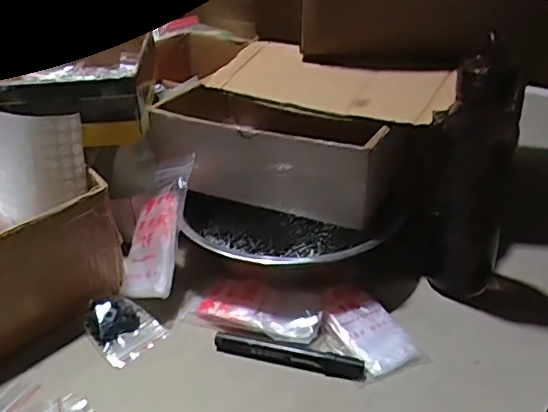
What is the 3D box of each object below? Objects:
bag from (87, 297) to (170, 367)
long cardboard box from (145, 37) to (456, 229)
[{"bbox_3d":[-0.142,0.113,0.532,0.057,0.015,0.079,-22,36,-32],"label":"bag"},{"bbox_3d":[0.032,-0.094,0.651,0.313,0.103,0.223,13,33,24],"label":"long cardboard box"}]

